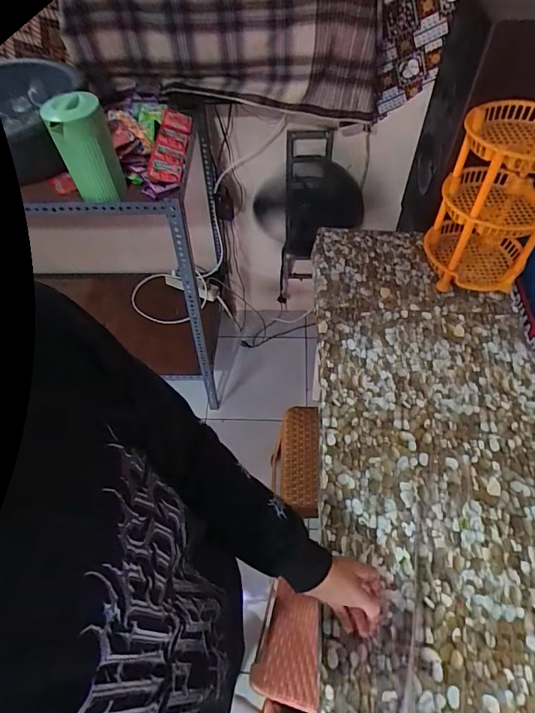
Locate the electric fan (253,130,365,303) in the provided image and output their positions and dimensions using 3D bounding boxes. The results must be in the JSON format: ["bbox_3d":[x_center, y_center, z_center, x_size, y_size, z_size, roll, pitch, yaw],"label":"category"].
[{"bbox_3d":[0.143,-0.459,1.535,0.354,0.636,0.123,7,57,7],"label":"electric fan"}]

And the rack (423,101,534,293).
[{"bbox_3d":[0.490,-0.330,0.927,0.211,0.332,0.235,19,59,14],"label":"rack"}]

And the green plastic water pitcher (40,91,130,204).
[{"bbox_3d":[-0.362,-0.413,0.863,0.107,0.174,0.100,-19,59,-11],"label":"green plastic water pitcher"}]

